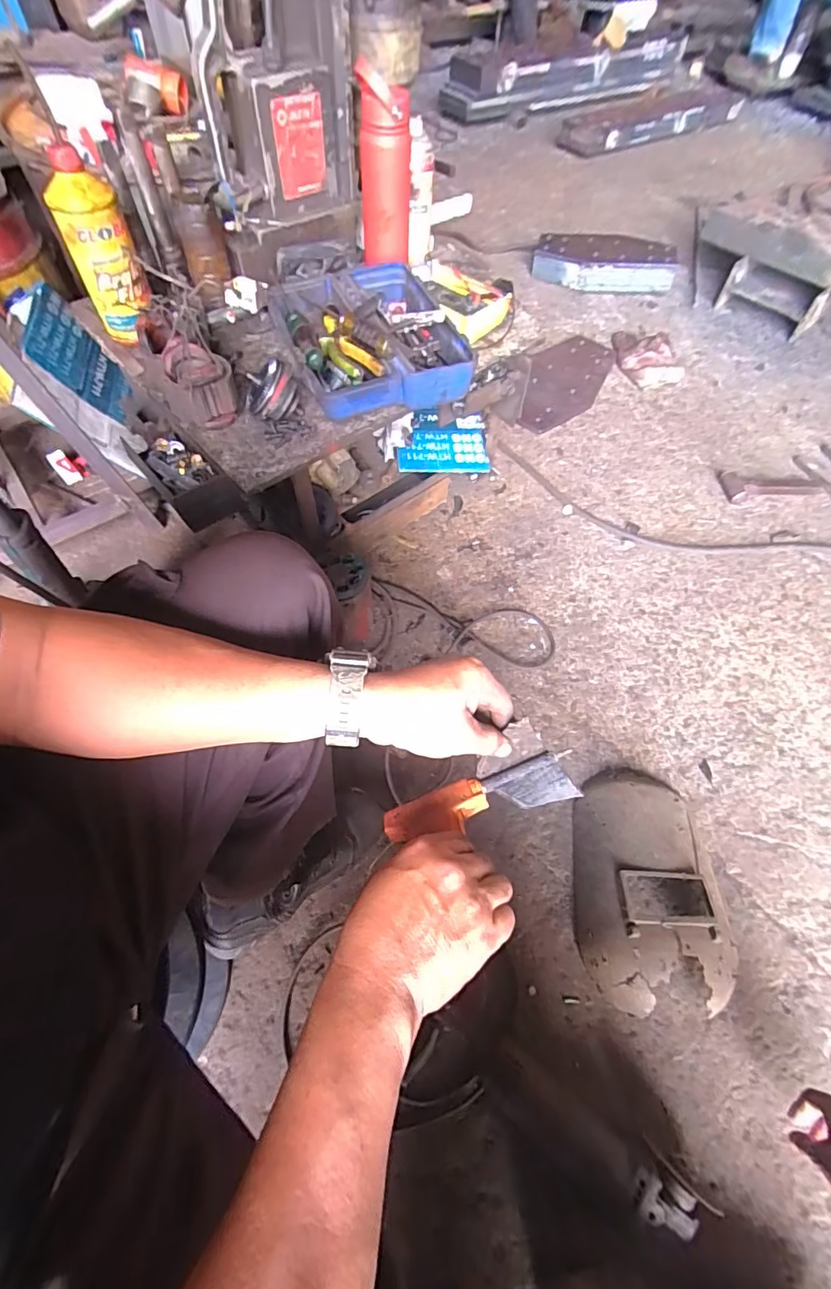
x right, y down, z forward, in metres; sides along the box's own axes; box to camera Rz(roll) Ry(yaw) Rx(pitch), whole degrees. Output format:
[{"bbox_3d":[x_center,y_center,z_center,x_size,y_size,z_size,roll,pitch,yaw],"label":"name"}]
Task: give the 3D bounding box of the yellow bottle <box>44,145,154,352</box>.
[{"bbox_3d":[-0.432,-0.537,0.698,0.081,0.202,0.073,-22,62,-14],"label":"yellow bottle"}]

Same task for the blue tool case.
[{"bbox_3d":[-0.069,-0.464,0.756,0.240,0.088,0.280,-16,61,-11],"label":"blue tool case"}]

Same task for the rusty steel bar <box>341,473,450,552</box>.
[{"bbox_3d":[-0.031,-0.256,0.991,0.270,0.094,0.023,-35,66,-20],"label":"rusty steel bar"}]

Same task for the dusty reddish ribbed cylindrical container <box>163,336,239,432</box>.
[{"bbox_3d":[-0.292,-0.356,0.697,0.076,0.085,0.090,-22,62,-14],"label":"dusty reddish ribbed cylindrical container"}]

